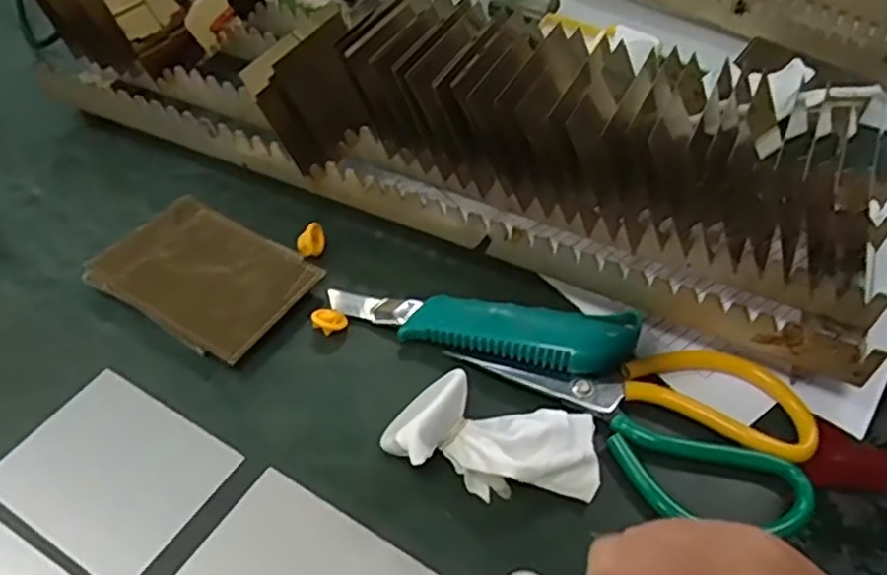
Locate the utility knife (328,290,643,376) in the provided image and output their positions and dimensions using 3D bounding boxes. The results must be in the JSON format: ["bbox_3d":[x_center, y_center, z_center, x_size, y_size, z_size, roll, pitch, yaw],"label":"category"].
[{"bbox_3d":[0.021,0.023,0.403,0.175,0.016,0.041,7,49,3],"label":"utility knife"}]

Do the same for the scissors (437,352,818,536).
[{"bbox_3d":[0.099,0.066,0.369,0.179,0.015,0.098,11,49,7],"label":"scissors"}]

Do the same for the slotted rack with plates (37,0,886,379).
[{"bbox_3d":[-0.005,-0.111,0.435,0.539,0.127,0.122,20,51,14],"label":"slotted rack with plates"}]

